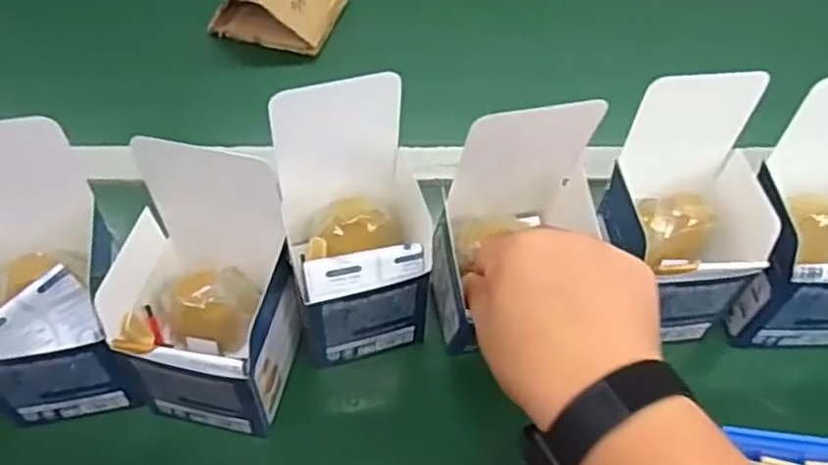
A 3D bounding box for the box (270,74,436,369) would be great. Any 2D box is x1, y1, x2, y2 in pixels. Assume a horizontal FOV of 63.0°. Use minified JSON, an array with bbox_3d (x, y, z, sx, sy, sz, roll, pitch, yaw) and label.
[{"bbox_3d":[-0.036,0.000,0.438,0.094,0.171,0.096,-5,53,-8],"label":"box"}]

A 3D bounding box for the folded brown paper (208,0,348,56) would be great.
[{"bbox_3d":[-0.136,-0.241,0.673,0.115,0.075,0.100,10,52,4],"label":"folded brown paper"}]

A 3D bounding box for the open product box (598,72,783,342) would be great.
[{"bbox_3d":[0.182,-0.008,0.453,0.092,0.158,0.098,-2,53,-5],"label":"open product box"}]

